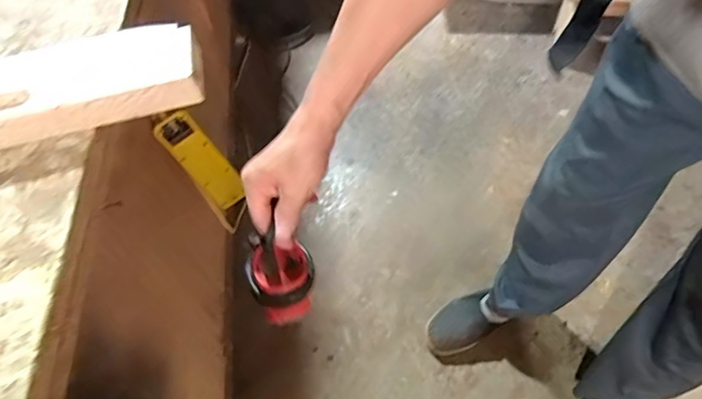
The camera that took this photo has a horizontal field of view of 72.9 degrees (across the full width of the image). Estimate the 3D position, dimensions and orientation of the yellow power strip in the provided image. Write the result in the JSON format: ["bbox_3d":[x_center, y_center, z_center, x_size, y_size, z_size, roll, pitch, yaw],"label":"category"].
[{"bbox_3d":[-0.259,-0.064,0.842,0.027,0.200,0.061,8,51,44],"label":"yellow power strip"}]

